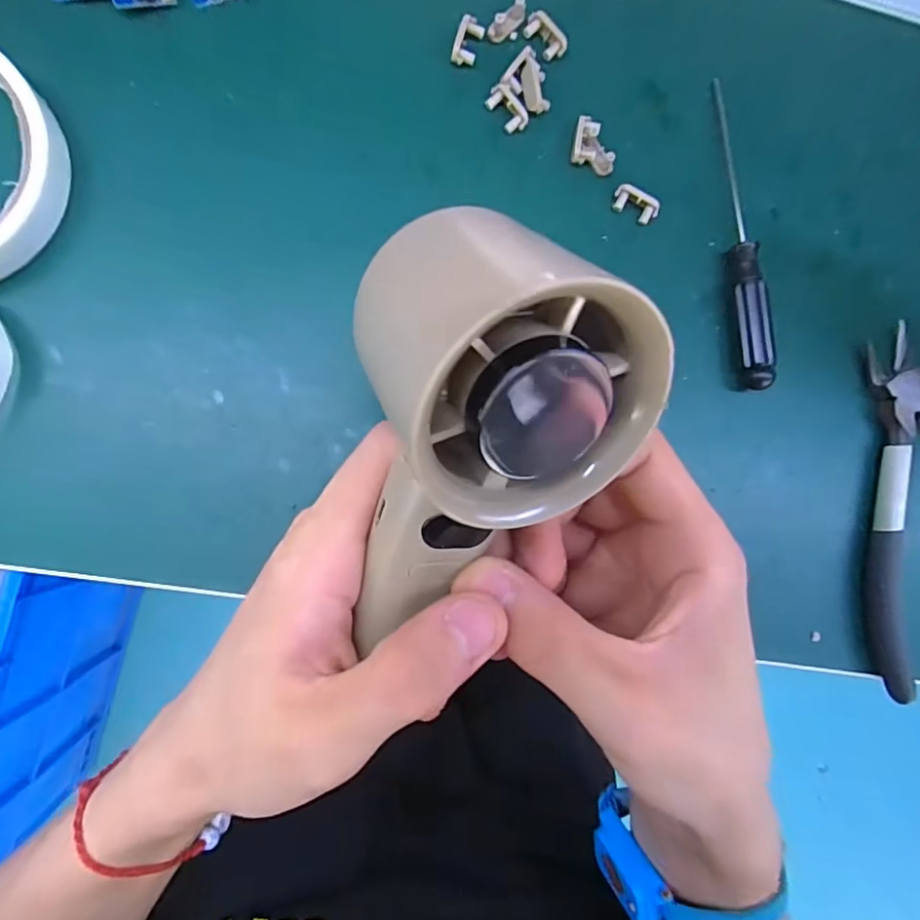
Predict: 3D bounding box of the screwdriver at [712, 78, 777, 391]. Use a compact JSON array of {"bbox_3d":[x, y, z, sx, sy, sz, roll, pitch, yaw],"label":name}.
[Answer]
[{"bbox_3d":[0.118,-0.096,0.228,0.012,0.015,0.132,-4,87,-9],"label":"screwdriver"}]

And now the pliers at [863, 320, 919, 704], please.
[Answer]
[{"bbox_3d":[0.226,0.021,0.236,0.105,0.019,0.148,-1,87,-9],"label":"pliers"}]

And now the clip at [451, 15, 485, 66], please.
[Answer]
[{"bbox_3d":[0.003,-0.169,0.219,0.010,0.006,0.018,21,86,-7],"label":"clip"}]

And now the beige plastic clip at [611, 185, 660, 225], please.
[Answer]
[{"bbox_3d":[0.073,-0.106,0.227,0.019,0.008,0.009,25,83,-6],"label":"beige plastic clip"}]

